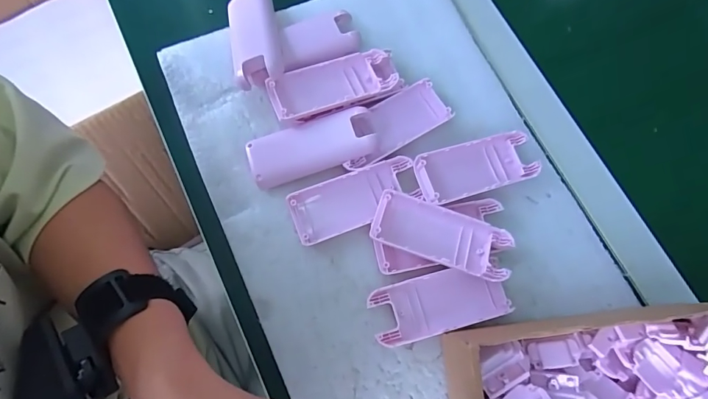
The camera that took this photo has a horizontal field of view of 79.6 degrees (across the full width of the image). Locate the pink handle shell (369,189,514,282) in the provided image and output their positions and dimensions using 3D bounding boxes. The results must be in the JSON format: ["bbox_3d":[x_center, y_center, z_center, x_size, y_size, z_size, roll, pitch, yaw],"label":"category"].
[{"bbox_3d":[0.065,0.028,0.322,0.103,0.022,0.040,19,73,4],"label":"pink handle shell"}]

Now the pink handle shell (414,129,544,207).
[{"bbox_3d":[0.101,-0.026,0.347,0.100,0.020,0.042,-18,74,-8],"label":"pink handle shell"}]

